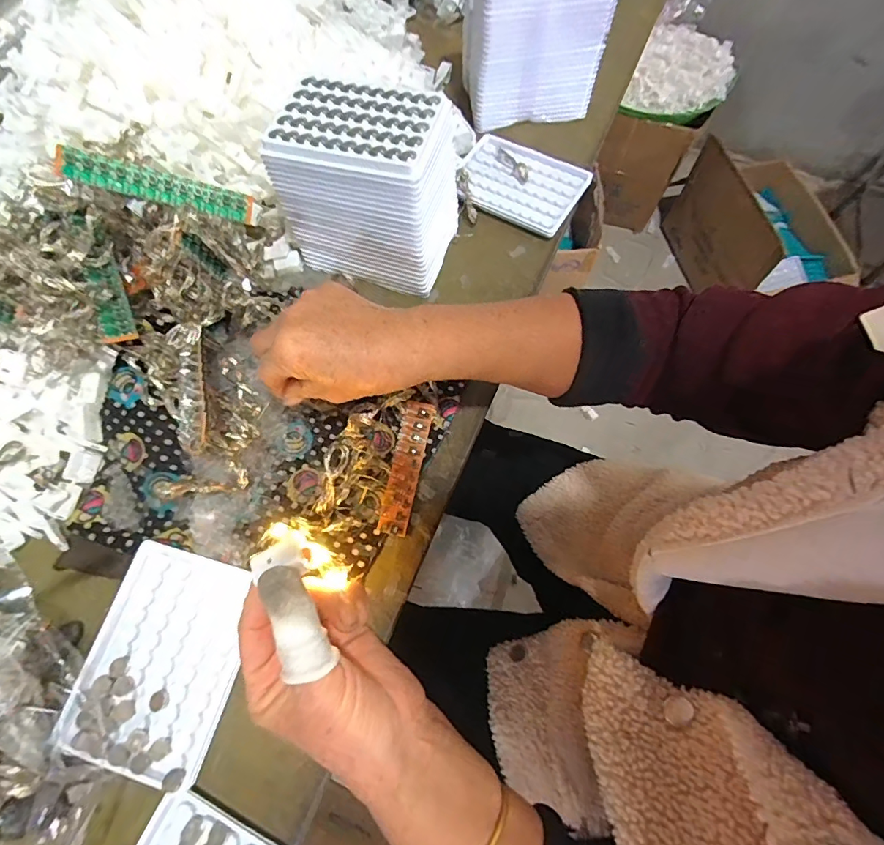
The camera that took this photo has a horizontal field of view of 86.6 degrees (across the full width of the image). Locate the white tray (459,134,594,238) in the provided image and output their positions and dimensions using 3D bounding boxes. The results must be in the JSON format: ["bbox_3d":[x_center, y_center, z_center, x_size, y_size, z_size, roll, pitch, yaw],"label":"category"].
[{"bbox_3d":[0.078,-0.251,0.491,0.129,0.016,0.090,28,70,12],"label":"white tray"}]

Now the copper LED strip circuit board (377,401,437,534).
[{"bbox_3d":[-0.027,0.033,0.360,0.023,0.016,0.101,12,80,2],"label":"copper LED strip circuit board"}]

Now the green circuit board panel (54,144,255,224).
[{"bbox_3d":[-0.212,-0.178,0.354,0.128,0.020,0.006,6,24,-24],"label":"green circuit board panel"}]

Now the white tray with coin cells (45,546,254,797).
[{"bbox_3d":[-0.183,0.156,0.313,0.095,0.017,0.128,16,68,4],"label":"white tray with coin cells"}]

